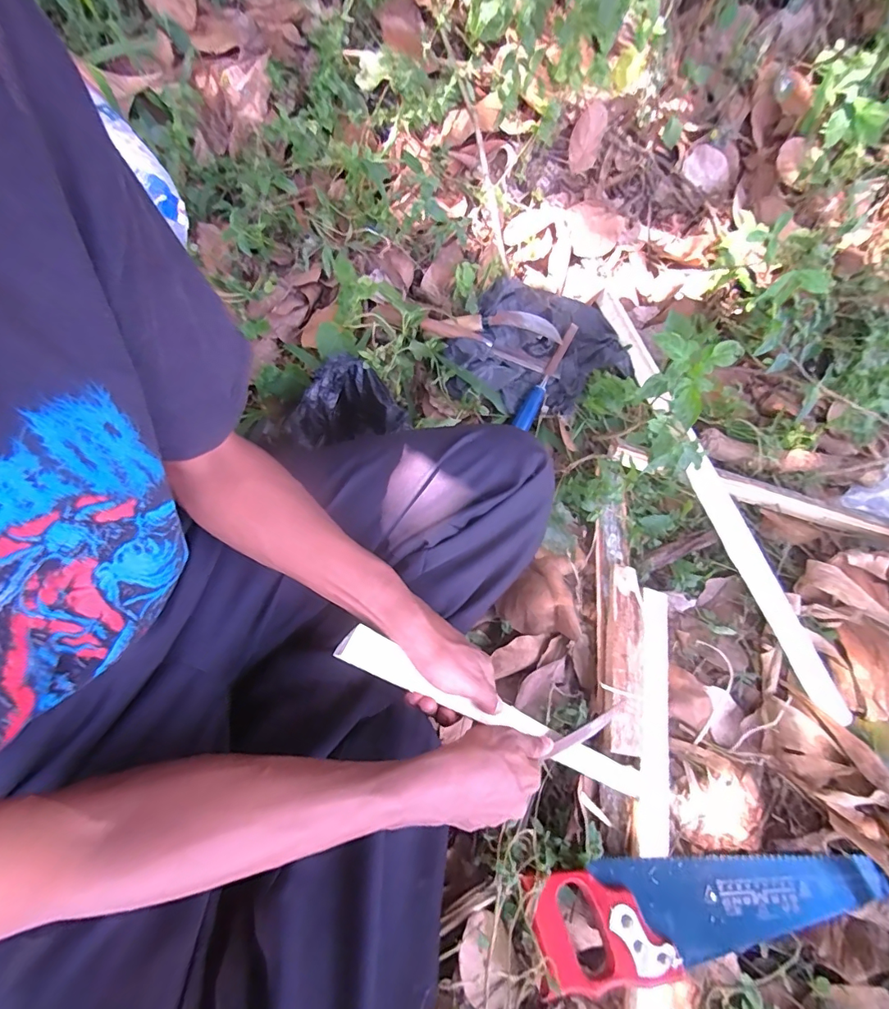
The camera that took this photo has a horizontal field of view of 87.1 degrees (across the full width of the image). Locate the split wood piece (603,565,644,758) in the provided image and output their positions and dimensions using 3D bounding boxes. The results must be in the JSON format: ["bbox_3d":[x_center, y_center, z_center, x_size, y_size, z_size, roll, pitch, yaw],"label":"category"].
[{"bbox_3d":[0.211,0.177,0.551,0.044,0.028,0.209,10,65,1],"label":"split wood piece"}]

